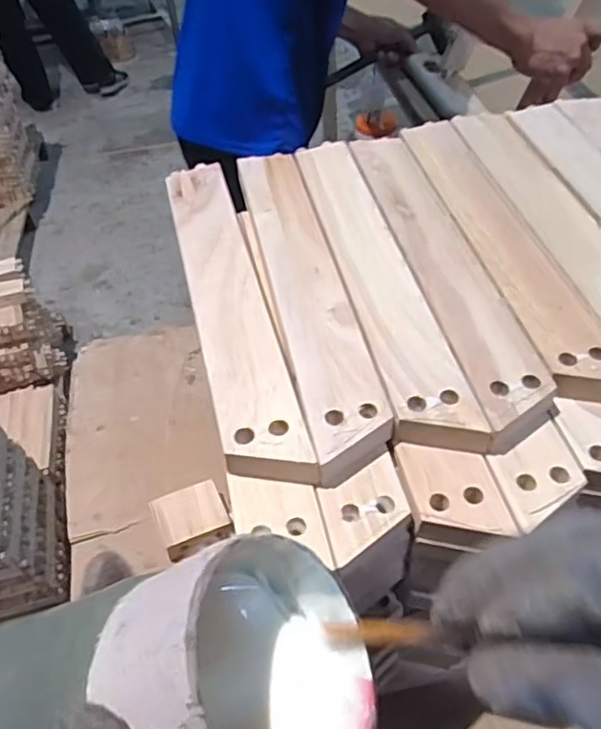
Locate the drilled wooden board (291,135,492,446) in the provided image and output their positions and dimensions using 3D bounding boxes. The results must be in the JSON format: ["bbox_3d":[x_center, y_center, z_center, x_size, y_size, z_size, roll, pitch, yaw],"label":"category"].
[{"bbox_3d":[0.046,-0.061,0.409,0.046,0.022,0.290,-12,49,-6],"label":"drilled wooden board"}]

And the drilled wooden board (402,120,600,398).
[{"bbox_3d":[0.134,-0.089,0.422,0.046,0.015,0.290,-12,49,-5],"label":"drilled wooden board"}]

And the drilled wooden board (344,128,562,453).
[{"bbox_3d":[0.092,-0.071,0.413,0.046,0.020,0.291,-11,49,-5],"label":"drilled wooden board"}]

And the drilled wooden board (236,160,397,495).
[{"bbox_3d":[0.002,-0.055,0.404,0.046,0.017,0.287,-12,49,-5],"label":"drilled wooden board"}]

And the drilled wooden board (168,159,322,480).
[{"bbox_3d":[-0.048,-0.046,0.392,0.044,0.013,0.284,-14,49,-7],"label":"drilled wooden board"}]

